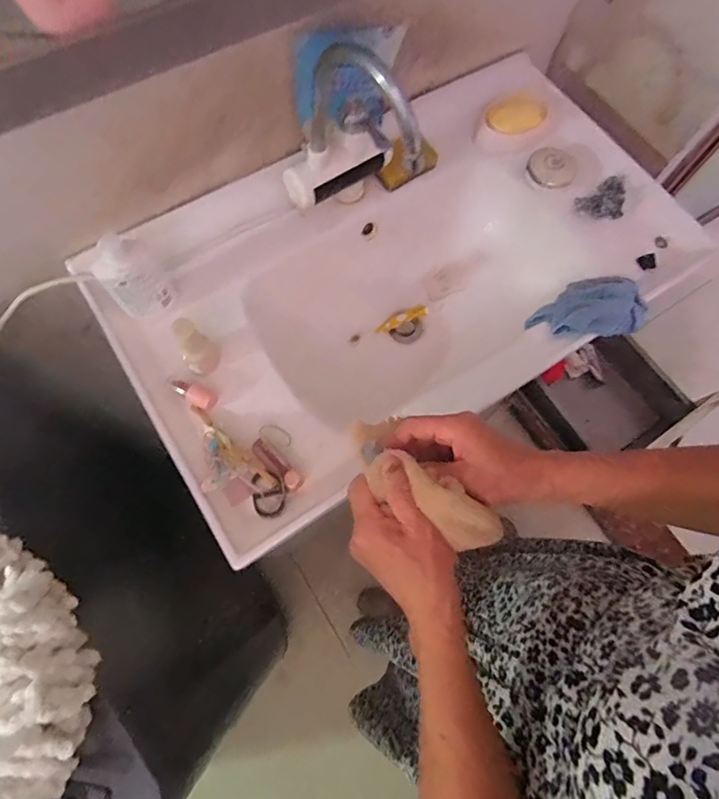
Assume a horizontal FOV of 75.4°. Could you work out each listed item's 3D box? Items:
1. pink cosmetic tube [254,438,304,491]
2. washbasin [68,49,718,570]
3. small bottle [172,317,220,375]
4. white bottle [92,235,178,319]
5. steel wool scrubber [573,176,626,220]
[{"bbox_3d":[-0.099,0.080,0.569,0.019,0.022,0.077,-43,78,-13],"label":"pink cosmetic tube"},{"bbox_3d":[0.065,-0.183,0.735,0.803,0.208,0.475,-32,76,-11],"label":"washbasin"},{"bbox_3d":[-0.198,-0.062,0.561,0.043,0.084,0.033,-38,77,-12],"label":"small bottle"},{"bbox_3d":[-0.274,-0.148,0.573,0.070,0.118,0.045,-38,77,-12],"label":"white bottle"},{"bbox_3d":[0.370,-0.311,0.715,0.070,0.025,0.074,15,72,4],"label":"steel wool scrubber"}]

